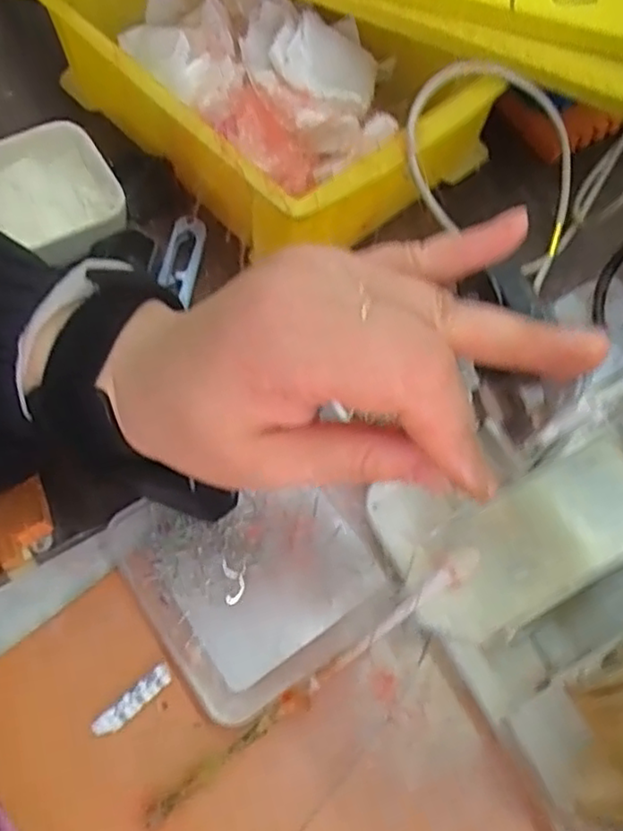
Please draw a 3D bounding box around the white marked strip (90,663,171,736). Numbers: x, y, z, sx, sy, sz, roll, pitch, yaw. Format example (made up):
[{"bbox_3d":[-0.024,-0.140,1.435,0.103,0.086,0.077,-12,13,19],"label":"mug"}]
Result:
[{"bbox_3d":[-0.074,0.119,0.278,0.037,0.004,0.009,-39,72,-18],"label":"white marked strip"}]

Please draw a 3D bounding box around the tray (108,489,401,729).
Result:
[{"bbox_3d":[-0.025,0.068,0.302,0.101,0.015,0.103,-31,70,-15],"label":"tray"}]

